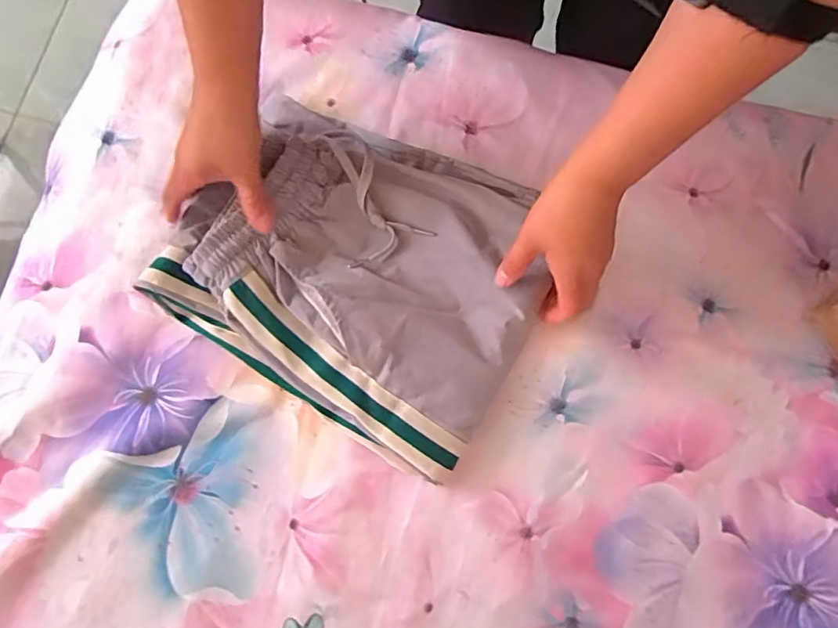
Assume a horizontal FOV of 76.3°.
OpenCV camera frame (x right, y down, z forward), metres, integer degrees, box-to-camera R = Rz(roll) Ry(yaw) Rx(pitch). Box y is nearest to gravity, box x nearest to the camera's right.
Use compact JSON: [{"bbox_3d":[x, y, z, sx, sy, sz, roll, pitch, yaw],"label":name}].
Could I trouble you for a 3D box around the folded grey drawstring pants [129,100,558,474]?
[{"bbox_3d":[-0.051,-0.046,0.466,0.310,0.041,0.254,30,80,4],"label":"folded grey drawstring pants"}]

